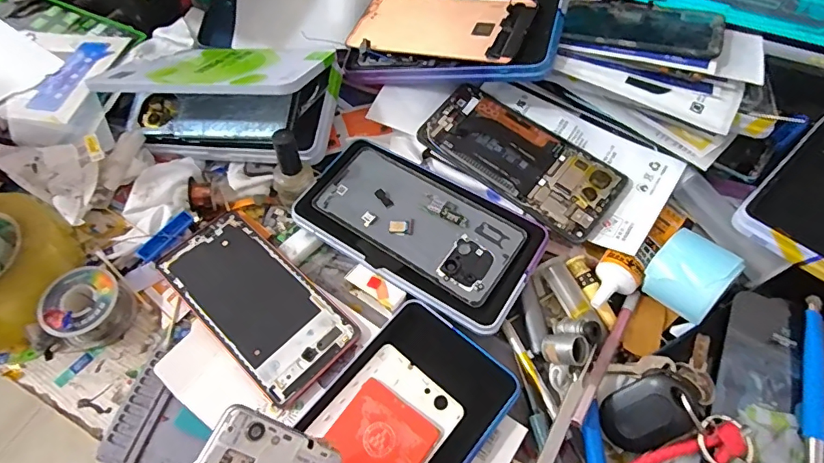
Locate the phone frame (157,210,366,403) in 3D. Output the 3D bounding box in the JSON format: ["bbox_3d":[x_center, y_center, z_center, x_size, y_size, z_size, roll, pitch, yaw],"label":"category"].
[{"bbox_3d":[-0.118,0.051,0.358,0.159,0.011,0.074,39,66,22],"label":"phone frame"}]

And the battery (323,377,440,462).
[{"bbox_3d":[-0.028,0.139,0.290,0.057,0.005,0.080,32,63,19],"label":"battery"}]

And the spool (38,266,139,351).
[{"bbox_3d":[-0.240,0.058,0.352,0.047,0.033,0.053,23,61,14],"label":"spool"}]

